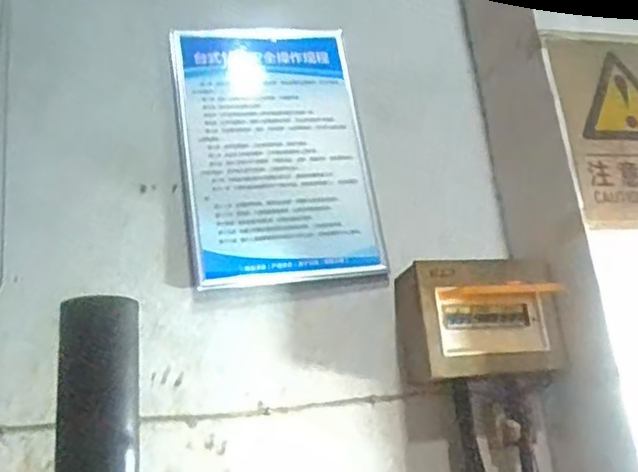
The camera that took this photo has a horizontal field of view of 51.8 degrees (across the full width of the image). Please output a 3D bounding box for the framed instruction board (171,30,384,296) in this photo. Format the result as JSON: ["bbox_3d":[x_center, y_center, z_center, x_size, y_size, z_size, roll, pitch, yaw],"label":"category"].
[{"bbox_3d":[-0.094,-0.192,1.420,0.389,0.600,0.024,-4,-23,-15],"label":"framed instruction board"}]

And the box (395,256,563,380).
[{"bbox_3d":[0.321,0.166,1.310,0.309,0.219,0.118,-3,-19,-9],"label":"box"}]

